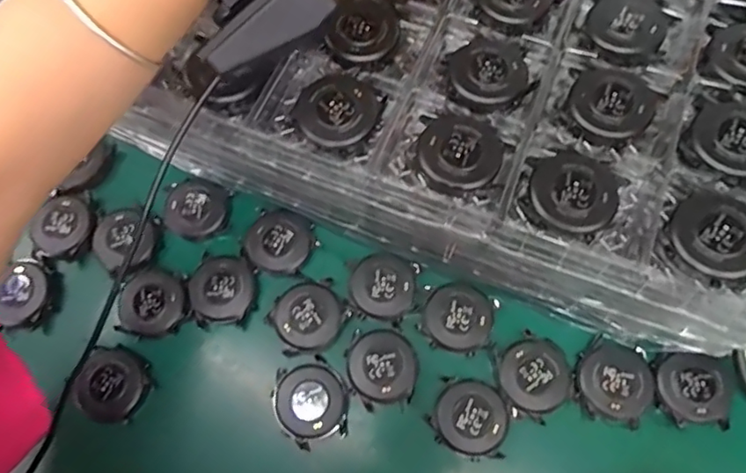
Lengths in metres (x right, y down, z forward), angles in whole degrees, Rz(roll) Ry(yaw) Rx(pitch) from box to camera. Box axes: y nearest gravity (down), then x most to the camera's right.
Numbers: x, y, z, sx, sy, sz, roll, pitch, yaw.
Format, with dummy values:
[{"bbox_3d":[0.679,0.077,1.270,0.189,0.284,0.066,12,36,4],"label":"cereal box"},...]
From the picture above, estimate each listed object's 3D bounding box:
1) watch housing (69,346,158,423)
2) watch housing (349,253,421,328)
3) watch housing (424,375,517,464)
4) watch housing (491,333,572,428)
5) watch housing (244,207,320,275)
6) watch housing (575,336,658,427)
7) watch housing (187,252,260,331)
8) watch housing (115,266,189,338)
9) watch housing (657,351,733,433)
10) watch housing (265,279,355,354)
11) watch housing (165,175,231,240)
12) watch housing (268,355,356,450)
[{"bbox_3d":[-0.166,0.093,0.350,0.045,0.014,0.043,30,75,11],"label":"watch housing"},{"bbox_3d":[0.006,0.034,0.366,0.044,0.009,0.043,14,72,6],"label":"watch housing"},{"bbox_3d":[0.060,0.110,0.335,0.046,0.006,0.043,27,74,10],"label":"watch housing"},{"bbox_3d":[0.101,0.087,0.344,0.047,0.011,0.046,-25,72,-7],"label":"watch housing"},{"bbox_3d":[-0.064,0.003,0.379,0.045,0.010,0.045,8,72,4],"label":"watch housing"},{"bbox_3d":[0.150,0.089,0.339,0.046,0.009,0.047,-1,71,2],"label":"watch housing"},{"bbox_3d":[-0.101,0.036,0.370,0.043,0.009,0.048,-2,71,1],"label":"watch housing"},{"bbox_3d":[-0.146,0.045,0.368,0.046,0.010,0.045,17,73,7],"label":"watch housing"},{"bbox_3d":[0.197,0.093,0.335,0.042,0.010,0.043,-1,71,2],"label":"watch housing"},{"bbox_3d":[-0.042,0.052,0.359,0.048,0.007,0.044,-31,73,-8],"label":"watch housing"},{"bbox_3d":[-0.124,-0.019,0.389,0.041,0.018,0.041,-1,71,2],"label":"watch housing"},{"bbox_3d":[-0.038,0.103,0.343,0.047,0.012,0.048,-21,72,-5],"label":"watch housing"}]

